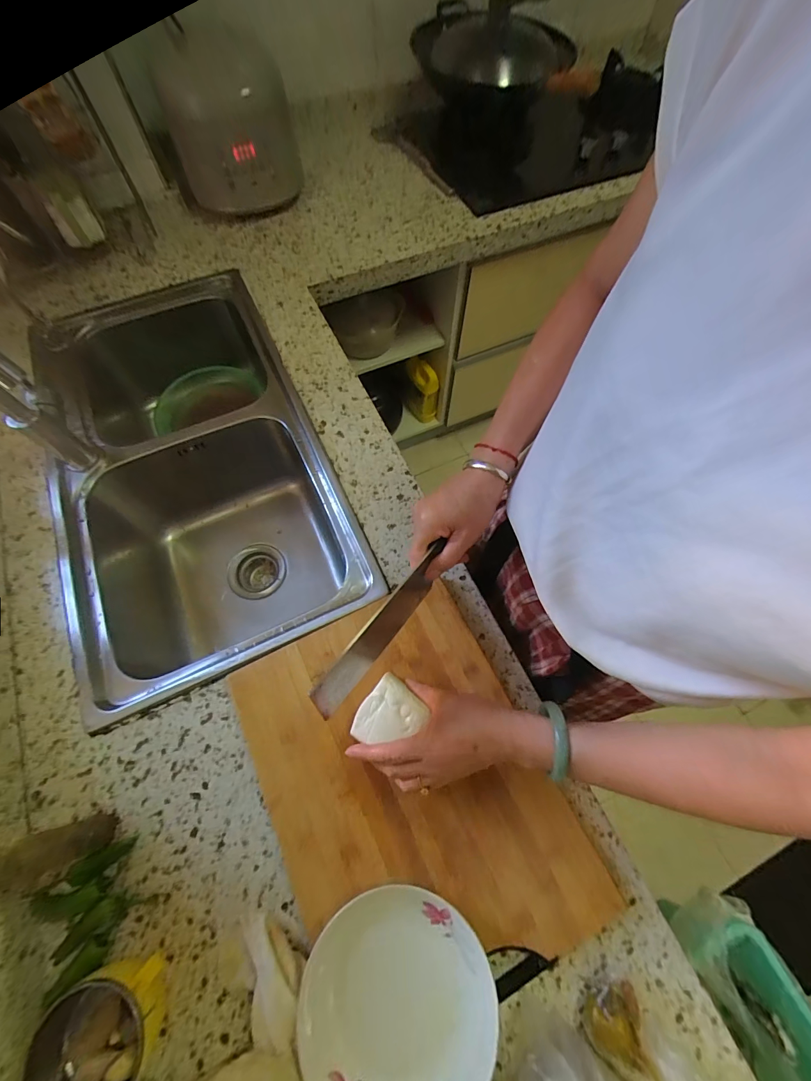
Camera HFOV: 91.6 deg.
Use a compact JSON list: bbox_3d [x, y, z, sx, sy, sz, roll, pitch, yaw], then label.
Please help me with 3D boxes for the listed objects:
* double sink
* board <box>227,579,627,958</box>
[{"bbox_3d":[-0.378,-0.091,0.733,0.444,0.265,0.720,-23,72,-12],"label":"double sink"},{"bbox_3d":[0.001,0.262,0.444,0.293,0.035,0.388,-25,70,-11],"label":"board"}]

